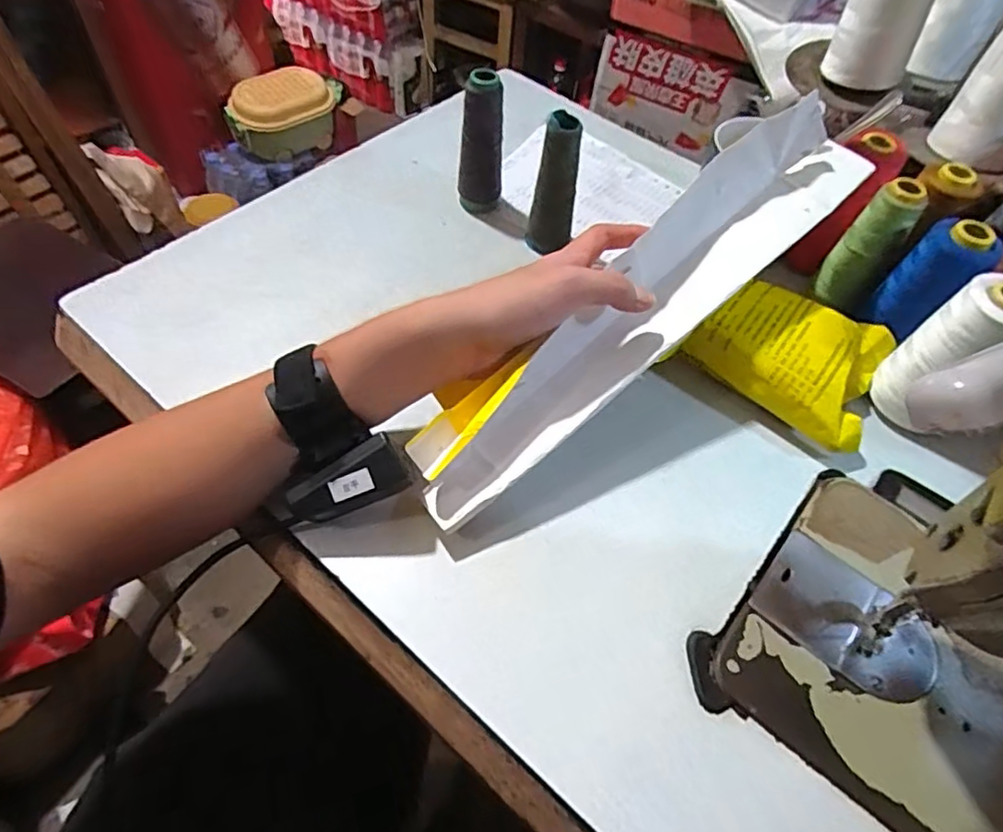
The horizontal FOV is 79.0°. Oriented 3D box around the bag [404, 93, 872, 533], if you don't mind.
[{"bbox_3d":[0.087,-0.070,0.376,0.359,0.044,0.062,-41,66,-10],"label":"bag"}]

